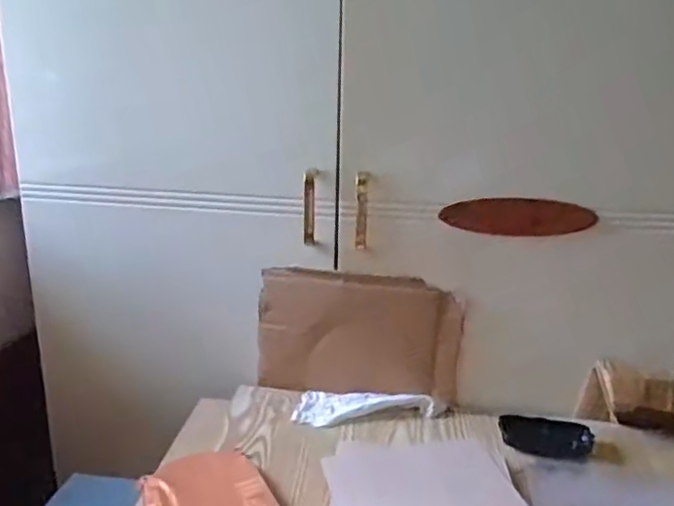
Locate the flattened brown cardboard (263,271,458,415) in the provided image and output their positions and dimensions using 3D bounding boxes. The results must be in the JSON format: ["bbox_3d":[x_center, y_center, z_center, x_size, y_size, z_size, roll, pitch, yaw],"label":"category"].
[{"bbox_3d":[0.031,0.118,0.831,0.269,0.178,0.024,4,17,5],"label":"flattened brown cardboard"}]

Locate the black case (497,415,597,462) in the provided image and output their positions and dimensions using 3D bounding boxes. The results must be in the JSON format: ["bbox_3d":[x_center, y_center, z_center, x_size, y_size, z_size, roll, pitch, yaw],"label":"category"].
[{"bbox_3d":[0.260,0.229,0.759,0.108,0.032,0.039,5,17,8],"label":"black case"}]

